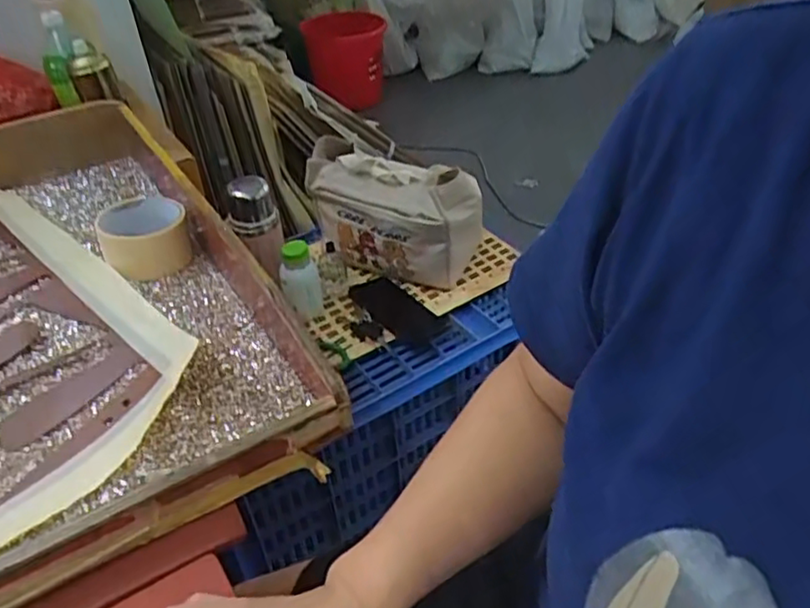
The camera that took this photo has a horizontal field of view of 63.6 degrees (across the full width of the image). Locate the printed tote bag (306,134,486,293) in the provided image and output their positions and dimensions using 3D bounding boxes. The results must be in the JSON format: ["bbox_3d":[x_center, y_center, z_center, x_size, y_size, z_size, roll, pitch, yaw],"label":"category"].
[{"bbox_3d":[-0.025,-0.145,1.056,0.272,0.183,0.113,12,42,16],"label":"printed tote bag"}]

